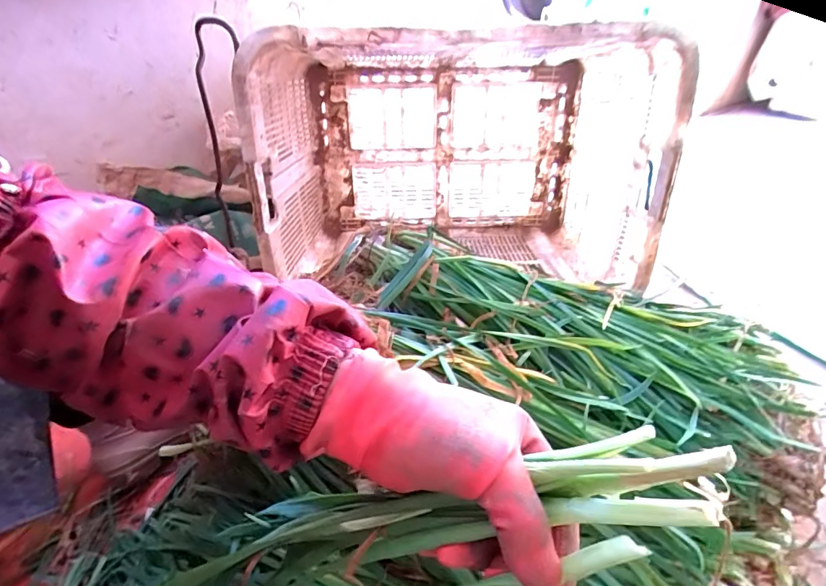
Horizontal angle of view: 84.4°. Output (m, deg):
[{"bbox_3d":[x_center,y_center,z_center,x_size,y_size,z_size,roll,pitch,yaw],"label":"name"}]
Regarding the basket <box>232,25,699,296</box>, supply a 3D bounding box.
[{"bbox_3d":[0.092,-0.276,0.912,0.687,0.476,0.420,1,39,3],"label":"basket"}]

